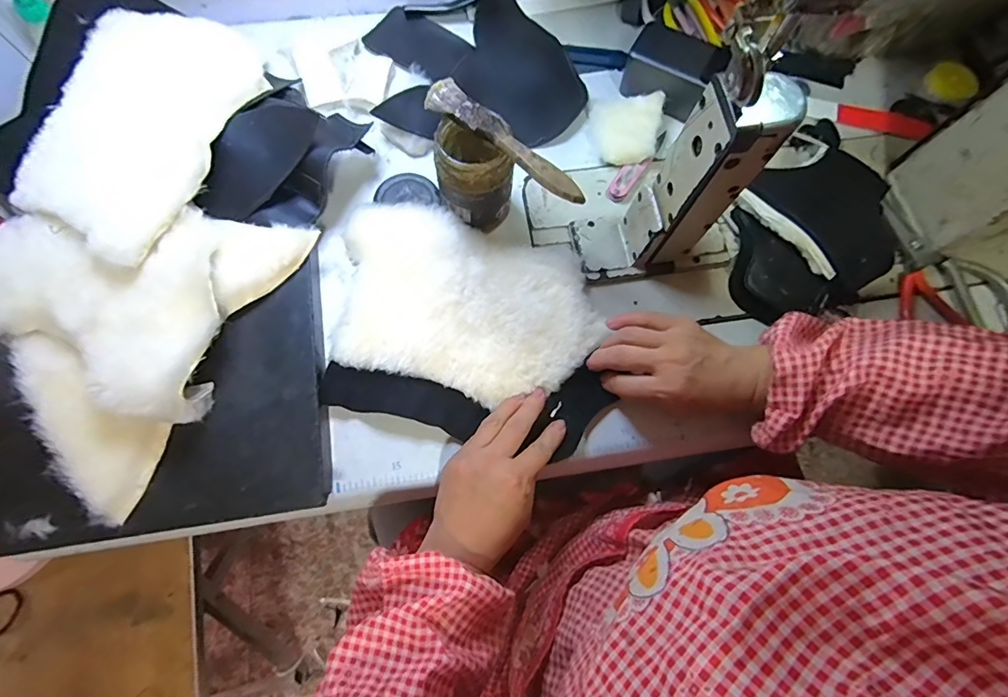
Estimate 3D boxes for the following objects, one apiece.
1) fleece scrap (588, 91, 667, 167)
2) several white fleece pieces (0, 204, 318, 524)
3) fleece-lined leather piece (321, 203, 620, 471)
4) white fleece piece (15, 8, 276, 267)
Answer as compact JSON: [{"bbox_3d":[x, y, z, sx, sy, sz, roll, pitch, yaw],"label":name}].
[{"bbox_3d":[0.123,-0.224,0.466,0.069,0.019,0.080,8,72,1],"label":"fleece scrap"},{"bbox_3d":[-0.317,-0.034,0.359,0.225,0.044,0.254,23,73,6],"label":"several white fleece pieces"},{"bbox_3d":[-0.027,-0.023,0.401,0.229,0.040,0.183,8,72,1],"label":"fleece-lined leather piece"},{"bbox_3d":[-0.304,-0.196,0.390,0.134,0.036,0.249,16,72,4],"label":"white fleece piece"}]

